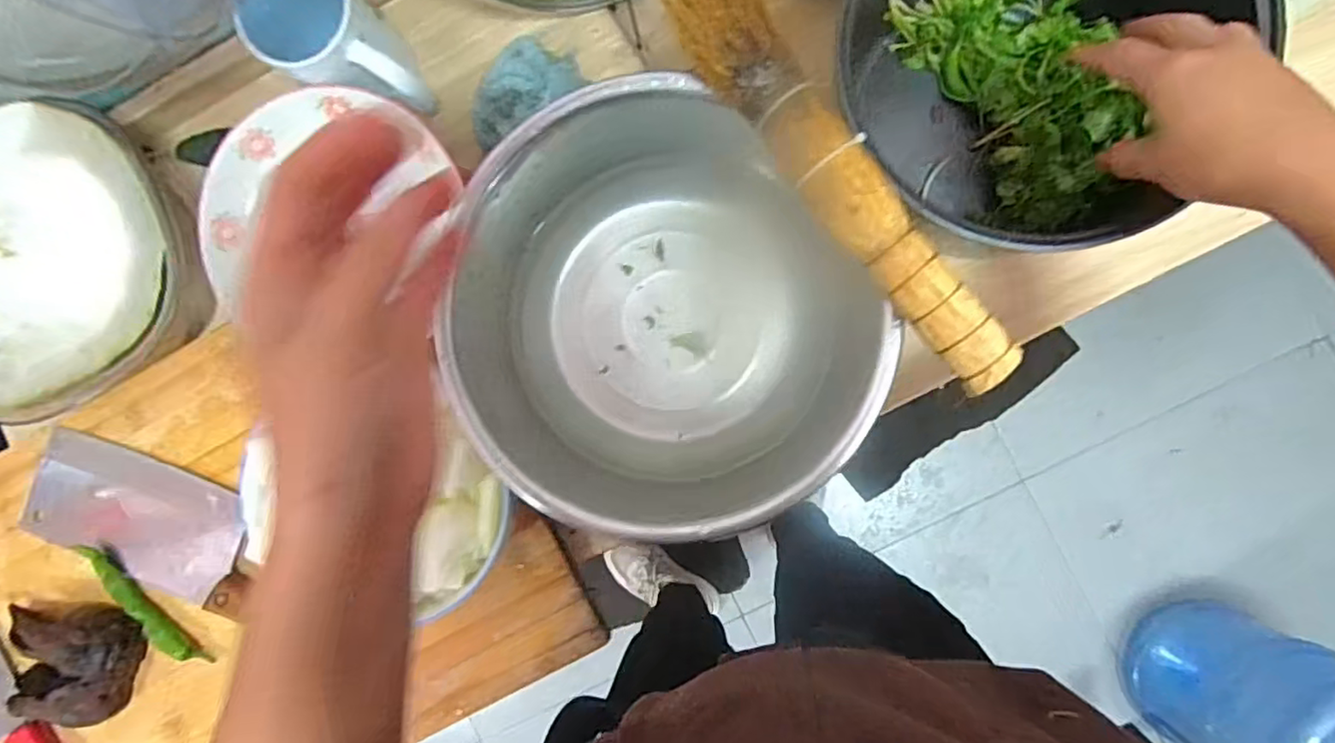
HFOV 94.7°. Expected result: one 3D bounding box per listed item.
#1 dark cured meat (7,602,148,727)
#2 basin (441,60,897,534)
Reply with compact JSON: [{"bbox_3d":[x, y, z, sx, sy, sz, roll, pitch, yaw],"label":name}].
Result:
[{"bbox_3d":[-0.462,0.230,0.478,0.094,0.032,0.091,-4,90,5],"label":"dark cured meat"},{"bbox_3d":[-0.017,-0.028,0.430,0.249,0.107,0.271,0,90,5],"label":"basin"}]

